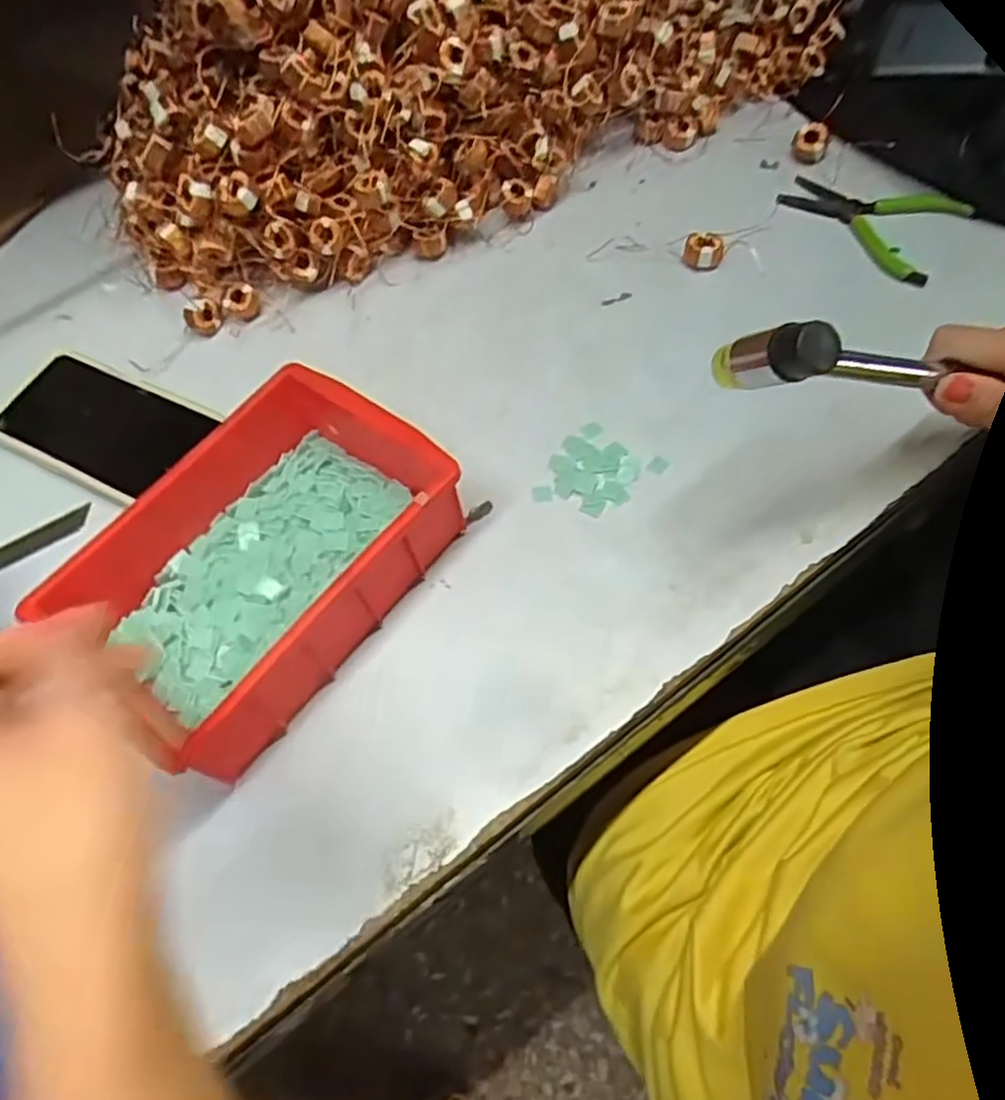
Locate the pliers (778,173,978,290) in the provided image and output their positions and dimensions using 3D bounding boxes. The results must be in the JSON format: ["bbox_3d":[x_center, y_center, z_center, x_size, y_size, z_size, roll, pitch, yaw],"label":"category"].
[{"bbox_3d":[0.245,-0.225,0.510,0.114,0.018,0.075,33,68,19],"label":"pliers"}]

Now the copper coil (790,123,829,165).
[{"bbox_3d":[0.222,-0.294,0.542,0.024,0.018,0.022,-1,61,2],"label":"copper coil"}]

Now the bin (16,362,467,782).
[{"bbox_3d":[-0.131,0.006,0.405,0.136,0.066,0.199,35,71,22],"label":"bin"}]

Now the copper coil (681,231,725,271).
[{"bbox_3d":[0.135,-0.201,0.504,0.026,0.017,0.020,13,64,13],"label":"copper coil"}]

